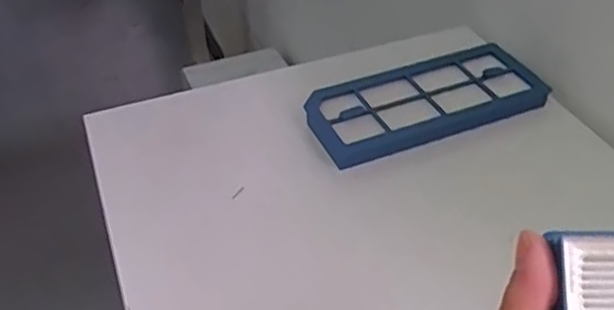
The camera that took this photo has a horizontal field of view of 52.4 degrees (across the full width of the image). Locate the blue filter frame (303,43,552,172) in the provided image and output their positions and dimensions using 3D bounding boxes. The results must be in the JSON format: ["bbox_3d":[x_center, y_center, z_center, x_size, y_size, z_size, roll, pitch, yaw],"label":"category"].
[{"bbox_3d":[0.103,-0.046,0.539,0.209,0.023,0.087,-16,44,-18],"label":"blue filter frame"}]

